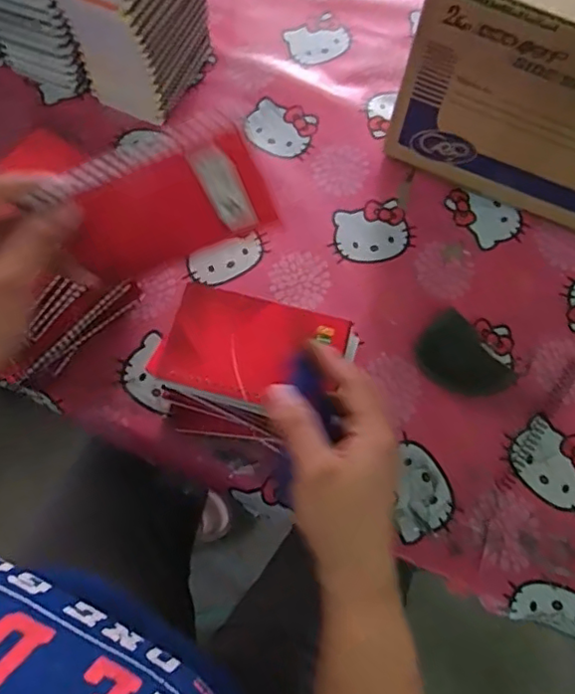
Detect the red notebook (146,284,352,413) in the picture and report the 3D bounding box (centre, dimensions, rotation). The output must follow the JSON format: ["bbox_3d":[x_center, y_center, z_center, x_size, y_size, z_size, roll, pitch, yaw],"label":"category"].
[{"bbox_3d":[-0.028,0.002,0.442,0.128,0.011,0.084,18,71,5],"label":"red notebook"}]

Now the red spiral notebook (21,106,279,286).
[{"bbox_3d":[-0.075,-0.086,0.361,0.121,0.079,0.012,-21,48,6],"label":"red spiral notebook"}]

